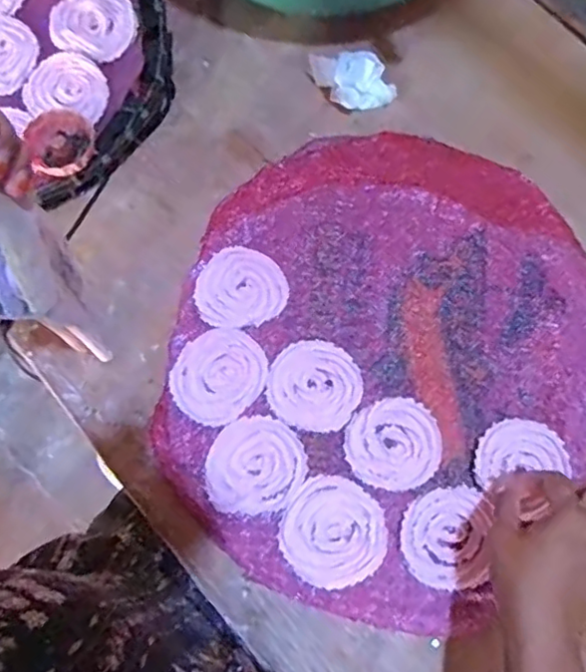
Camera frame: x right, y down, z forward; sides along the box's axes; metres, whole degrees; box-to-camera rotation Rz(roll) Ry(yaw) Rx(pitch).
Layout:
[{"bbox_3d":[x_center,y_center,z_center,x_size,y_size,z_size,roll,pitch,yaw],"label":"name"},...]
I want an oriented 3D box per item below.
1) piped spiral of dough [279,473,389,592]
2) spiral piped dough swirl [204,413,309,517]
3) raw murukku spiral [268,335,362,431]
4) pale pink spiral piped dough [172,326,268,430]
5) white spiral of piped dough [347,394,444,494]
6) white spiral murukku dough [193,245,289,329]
[{"bbox_3d":[0.032,0.155,0.478,0.079,0.006,0.080,1,71,-2],"label":"piped spiral of dough"},{"bbox_3d":[-0.031,0.105,0.489,0.074,0.004,0.081,1,71,-2],"label":"spiral piped dough swirl"},{"bbox_3d":[0.019,0.042,0.513,0.076,0.005,0.077,23,72,5],"label":"raw murukku spiral"},{"bbox_3d":[-0.062,0.032,0.510,0.073,0.004,0.080,1,71,-2],"label":"pale pink spiral piped dough"},{"bbox_3d":[0.083,0.088,0.498,0.073,0.004,0.078,1,71,-2],"label":"white spiral of piped dough"},{"bbox_3d":[-0.047,-0.040,0.534,0.075,0.005,0.078,1,71,-2],"label":"white spiral murukku dough"}]

